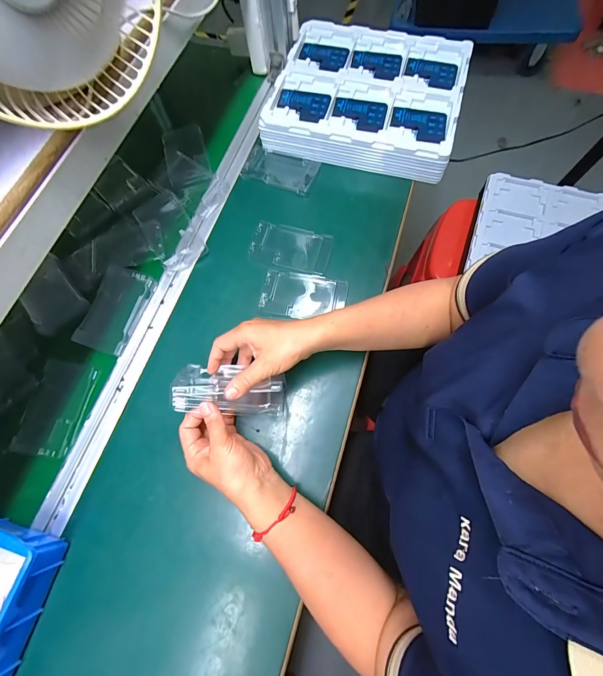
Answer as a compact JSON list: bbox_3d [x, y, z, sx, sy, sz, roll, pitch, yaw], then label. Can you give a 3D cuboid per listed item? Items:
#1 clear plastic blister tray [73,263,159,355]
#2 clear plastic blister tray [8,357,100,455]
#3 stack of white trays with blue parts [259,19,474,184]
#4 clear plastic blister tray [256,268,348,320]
[{"bbox_3d":[-0.278,-0.044,0.469,0.076,0.011,0.128,14,72,4],"label":"clear plastic blister tray"},{"bbox_3d":[-0.338,0.095,0.437,0.077,0.008,0.122,10,72,3],"label":"clear plastic blister tray"},{"bbox_3d":[0.116,-0.438,0.575,0.319,0.077,0.273,16,72,5],"label":"stack of white trays with blue parts"},{"bbox_3d":[0.003,-0.062,0.484,0.126,0.012,0.077,10,72,3],"label":"clear plastic blister tray"}]

